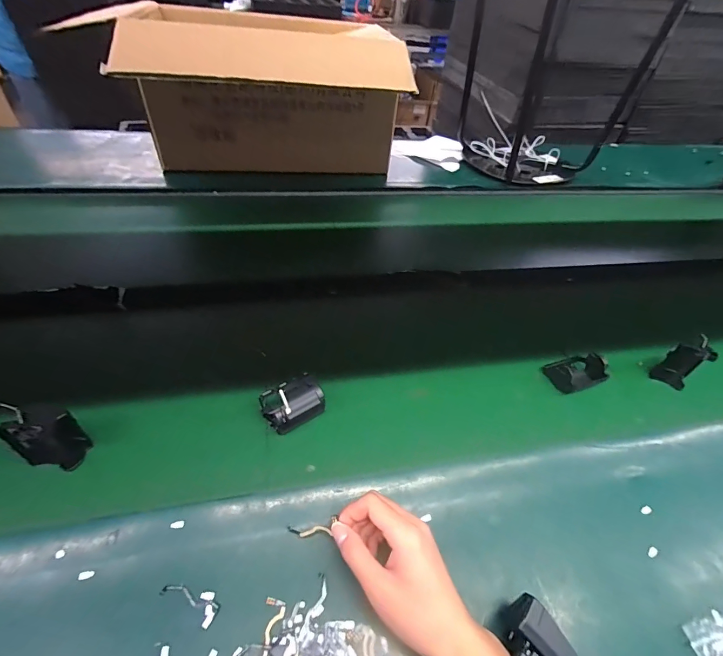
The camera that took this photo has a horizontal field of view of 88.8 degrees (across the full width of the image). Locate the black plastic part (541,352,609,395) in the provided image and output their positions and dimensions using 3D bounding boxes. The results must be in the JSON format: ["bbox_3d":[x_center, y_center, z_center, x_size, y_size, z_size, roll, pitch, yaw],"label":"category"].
[{"bbox_3d":[0.297,0.058,0.509,0.064,0.039,0.054,-10,50,-16],"label":"black plastic part"}]

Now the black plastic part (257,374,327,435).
[{"bbox_3d":[-0.078,0.088,0.432,0.069,0.041,0.041,-23,55,-26],"label":"black plastic part"}]

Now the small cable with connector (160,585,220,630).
[{"bbox_3d":[-0.146,0.232,0.318,0.052,0.004,0.021,24,51,17],"label":"small cable with connector"}]

